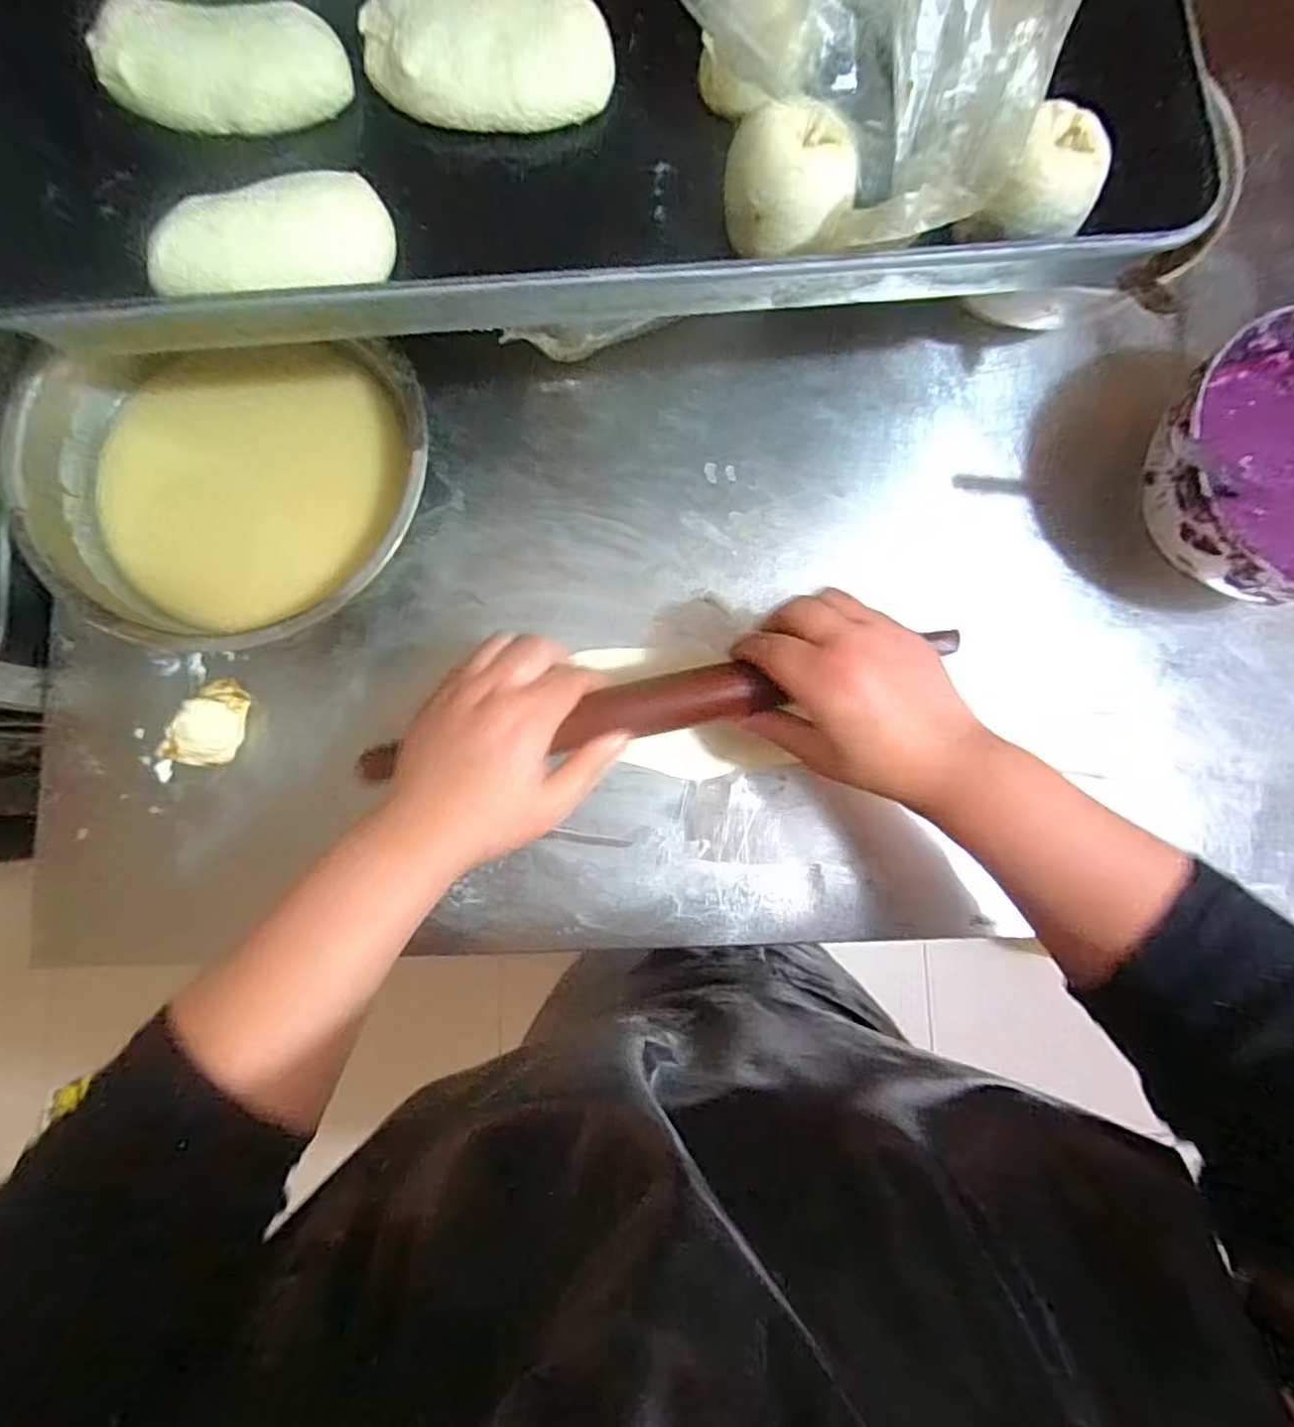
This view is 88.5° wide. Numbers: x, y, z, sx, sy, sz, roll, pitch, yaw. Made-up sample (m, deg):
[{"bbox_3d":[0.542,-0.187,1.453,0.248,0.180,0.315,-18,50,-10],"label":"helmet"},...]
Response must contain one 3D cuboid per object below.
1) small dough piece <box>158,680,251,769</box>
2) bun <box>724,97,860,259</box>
[{"bbox_3d":[-0.267,0.006,0.409,0.031,0.026,0.054,21,84,0],"label":"small dough piece"},{"bbox_3d":[0.070,-0.259,0.327,0.061,0.037,0.057,0,84,-2],"label":"bun"}]

